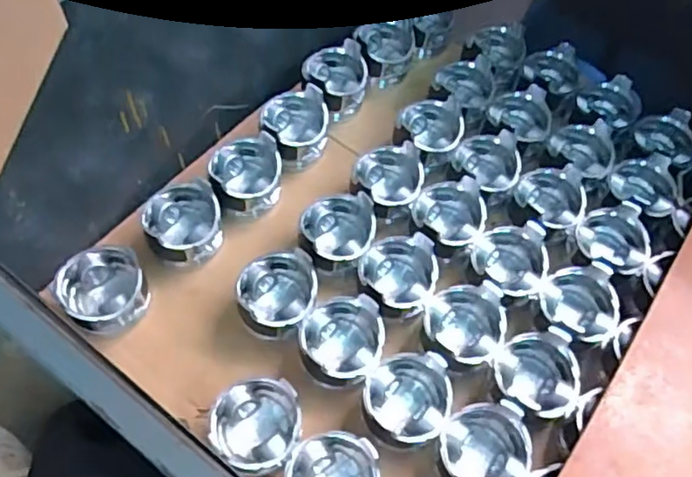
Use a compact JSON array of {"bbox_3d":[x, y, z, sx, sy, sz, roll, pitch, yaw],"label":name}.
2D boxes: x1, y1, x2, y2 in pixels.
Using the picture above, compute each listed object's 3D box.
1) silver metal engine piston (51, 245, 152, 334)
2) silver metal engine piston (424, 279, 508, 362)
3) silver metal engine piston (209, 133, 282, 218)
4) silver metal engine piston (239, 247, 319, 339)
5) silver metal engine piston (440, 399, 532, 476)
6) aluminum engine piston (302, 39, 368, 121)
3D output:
[{"bbox_3d":[-0.259,0.055,0.661,0.084,0.055,0.089,2,59,-3],"label":"silver metal engine piston"},{"bbox_3d":[0.126,0.096,0.658,0.085,0.056,0.087,10,59,2],"label":"silver metal engine piston"},{"bbox_3d":[-0.122,-0.072,0.747,0.086,0.084,0.087,-11,61,-10],"label":"silver metal engine piston"},{"bbox_3d":[-0.074,0.058,0.663,0.086,0.052,0.092,3,59,-2],"label":"silver metal engine piston"},{"bbox_3d":[0.133,0.207,0.591,0.084,0.061,0.083,2,59,-3],"label":"silver metal engine piston"},{"bbox_3d":[-0.015,-0.203,0.829,0.088,0.081,0.096,2,59,-3],"label":"aluminum engine piston"}]

